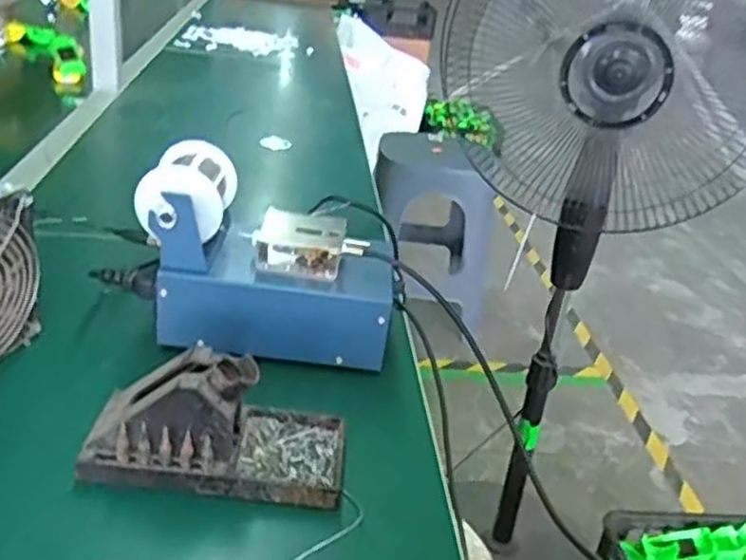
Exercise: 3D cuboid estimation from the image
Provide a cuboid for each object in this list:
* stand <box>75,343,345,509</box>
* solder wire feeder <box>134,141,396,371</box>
[{"bbox_3d":[-0.096,0.087,0.474,0.156,0.072,0.077,6,26,-2],"label":"stand"},{"bbox_3d":[-0.082,-0.017,0.607,0.192,0.139,0.106,6,26,-2],"label":"solder wire feeder"}]

